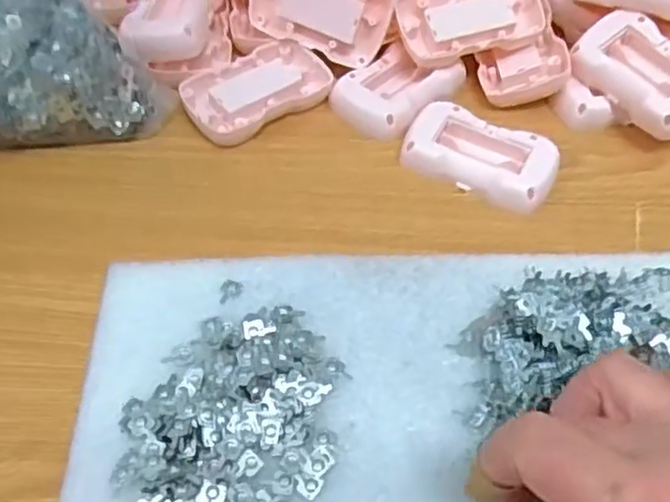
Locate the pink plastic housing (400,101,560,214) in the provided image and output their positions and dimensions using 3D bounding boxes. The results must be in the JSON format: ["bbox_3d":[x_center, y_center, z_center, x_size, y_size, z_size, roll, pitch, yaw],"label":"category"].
[{"bbox_3d":[0.083,-0.055,0.398,0.085,0.013,0.050,22,55,13],"label":"pink plastic housing"}]

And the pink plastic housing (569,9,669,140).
[{"bbox_3d":[0.185,-0.106,0.413,0.051,0.020,0.085,-37,64,-2],"label":"pink plastic housing"}]

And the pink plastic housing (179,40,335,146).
[{"bbox_3d":[-0.047,-0.097,0.424,0.087,0.015,0.054,-29,60,-22],"label":"pink plastic housing"}]

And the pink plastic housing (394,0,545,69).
[{"bbox_3d":[0.084,-0.146,0.439,0.088,0.019,0.054,-19,71,-7],"label":"pink plastic housing"}]

